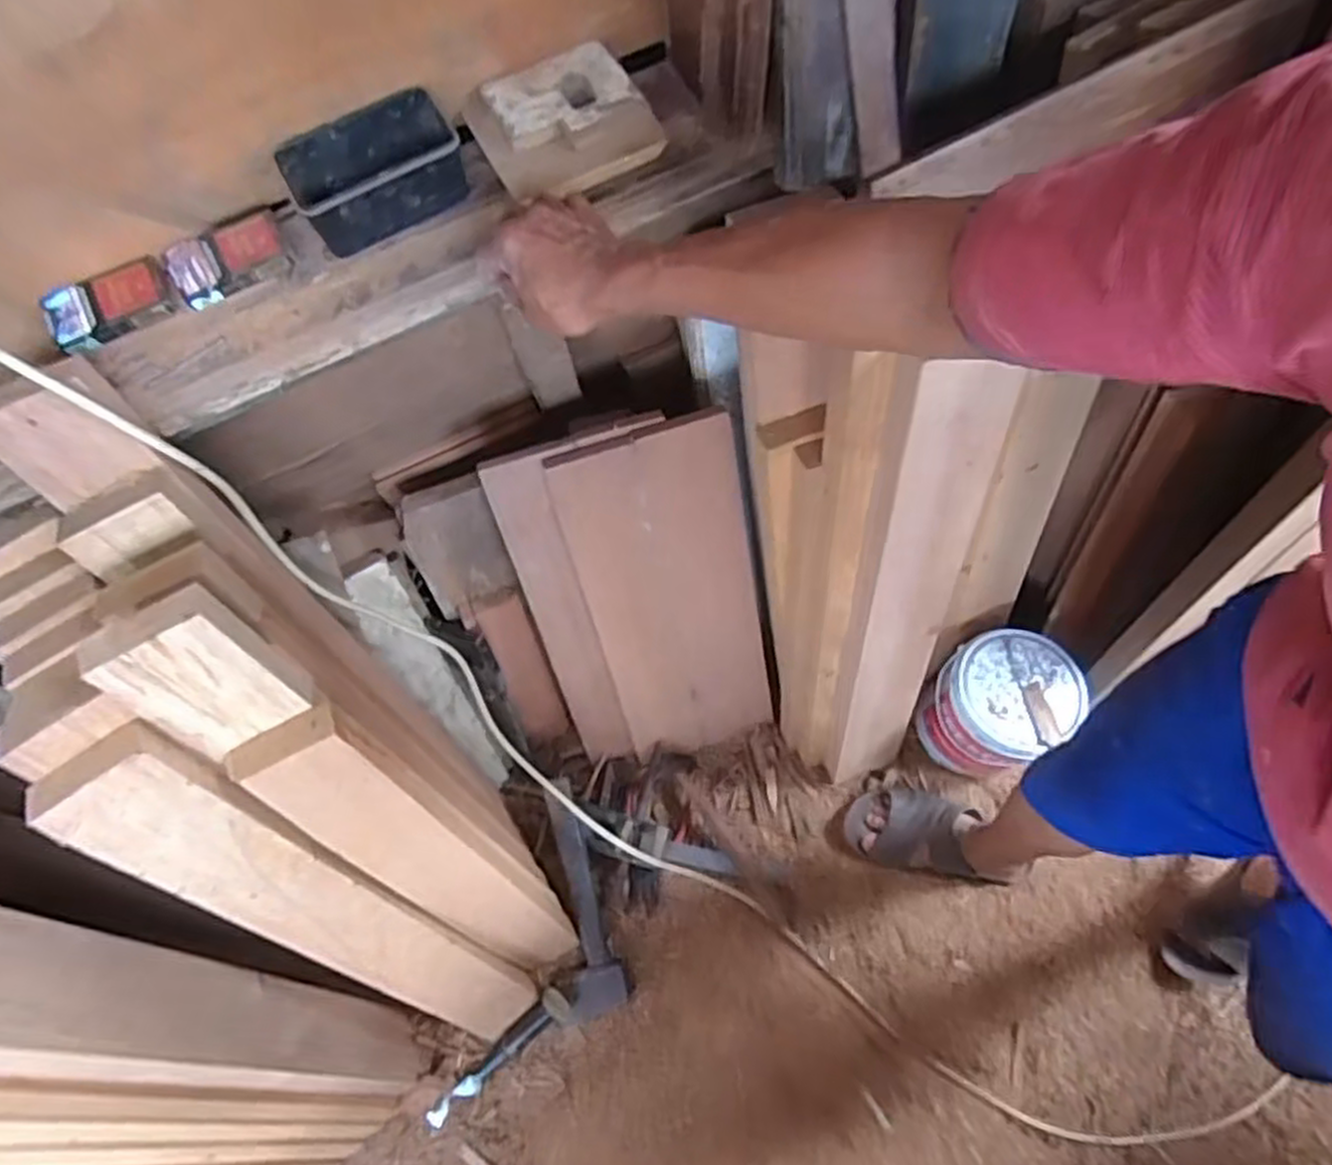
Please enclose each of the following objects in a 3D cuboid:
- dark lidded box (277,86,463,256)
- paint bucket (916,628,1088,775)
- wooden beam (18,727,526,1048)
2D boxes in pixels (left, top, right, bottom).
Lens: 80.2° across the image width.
[{"bbox_3d":[-0.247,-0.351,0.678,0.144,0.053,0.084,-28,72,-7],"label":"dark lidded box"},{"bbox_3d":[0.497,0.179,1.197,0.192,0.208,0.171,-37,73,-10],"label":"paint bucket"},{"bbox_3d":[-0.328,0.373,0.859,0.107,0.756,0.041,-35,48,-9],"label":"wooden beam"}]

